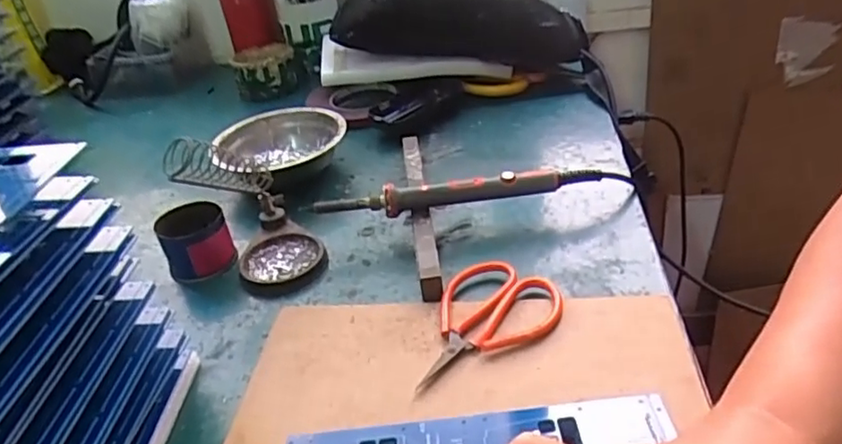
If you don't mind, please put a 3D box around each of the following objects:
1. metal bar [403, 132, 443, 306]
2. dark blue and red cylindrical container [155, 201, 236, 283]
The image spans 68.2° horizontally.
[{"bbox_3d":[-0.001,-0.013,0.509,0.015,0.023,0.207,-8,34,0],"label":"metal bar"},{"bbox_3d":[-0.177,0.015,0.490,0.050,0.042,0.048,-5,34,4],"label":"dark blue and red cylindrical container"}]

